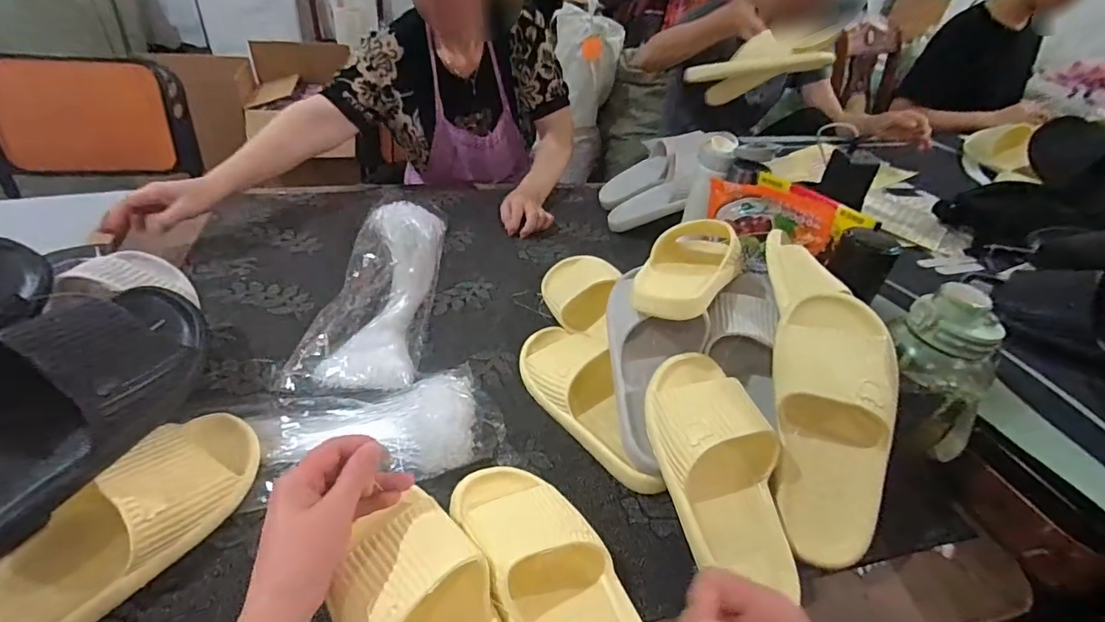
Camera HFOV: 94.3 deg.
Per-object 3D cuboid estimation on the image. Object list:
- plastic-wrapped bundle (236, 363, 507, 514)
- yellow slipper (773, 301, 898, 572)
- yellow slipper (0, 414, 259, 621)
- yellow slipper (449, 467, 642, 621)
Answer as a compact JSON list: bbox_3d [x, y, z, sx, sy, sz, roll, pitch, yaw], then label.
[{"bbox_3d":[-0.183,0.115,0.530,0.263,0.050,0.133,-6,38,-15],"label":"plastic-wrapped bundle"},{"bbox_3d":[0.262,0.103,0.473,0.092,0.065,0.243,7,80,2],"label":"yellow slipper"},{"bbox_3d":[-0.350,0.174,0.401,0.085,0.072,0.244,23,40,22],"label":"yellow slipper"},{"bbox_3d":[0.006,0.223,0.409,0.095,0.062,0.250,-16,41,-26],"label":"yellow slipper"}]

